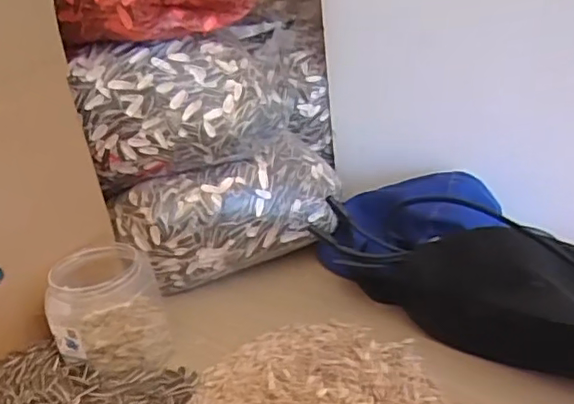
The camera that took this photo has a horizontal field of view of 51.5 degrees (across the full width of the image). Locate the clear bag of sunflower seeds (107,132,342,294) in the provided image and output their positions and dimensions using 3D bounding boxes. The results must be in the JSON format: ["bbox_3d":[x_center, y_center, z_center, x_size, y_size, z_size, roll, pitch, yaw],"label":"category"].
[{"bbox_3d":[-0.060,0.009,0.692,0.260,0.119,0.087,-14,28,-14],"label":"clear bag of sunflower seeds"}]

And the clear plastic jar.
[{"bbox_3d":[-0.176,0.106,0.593,0.102,0.092,0.110,-11,27,-7],"label":"clear plastic jar"}]

